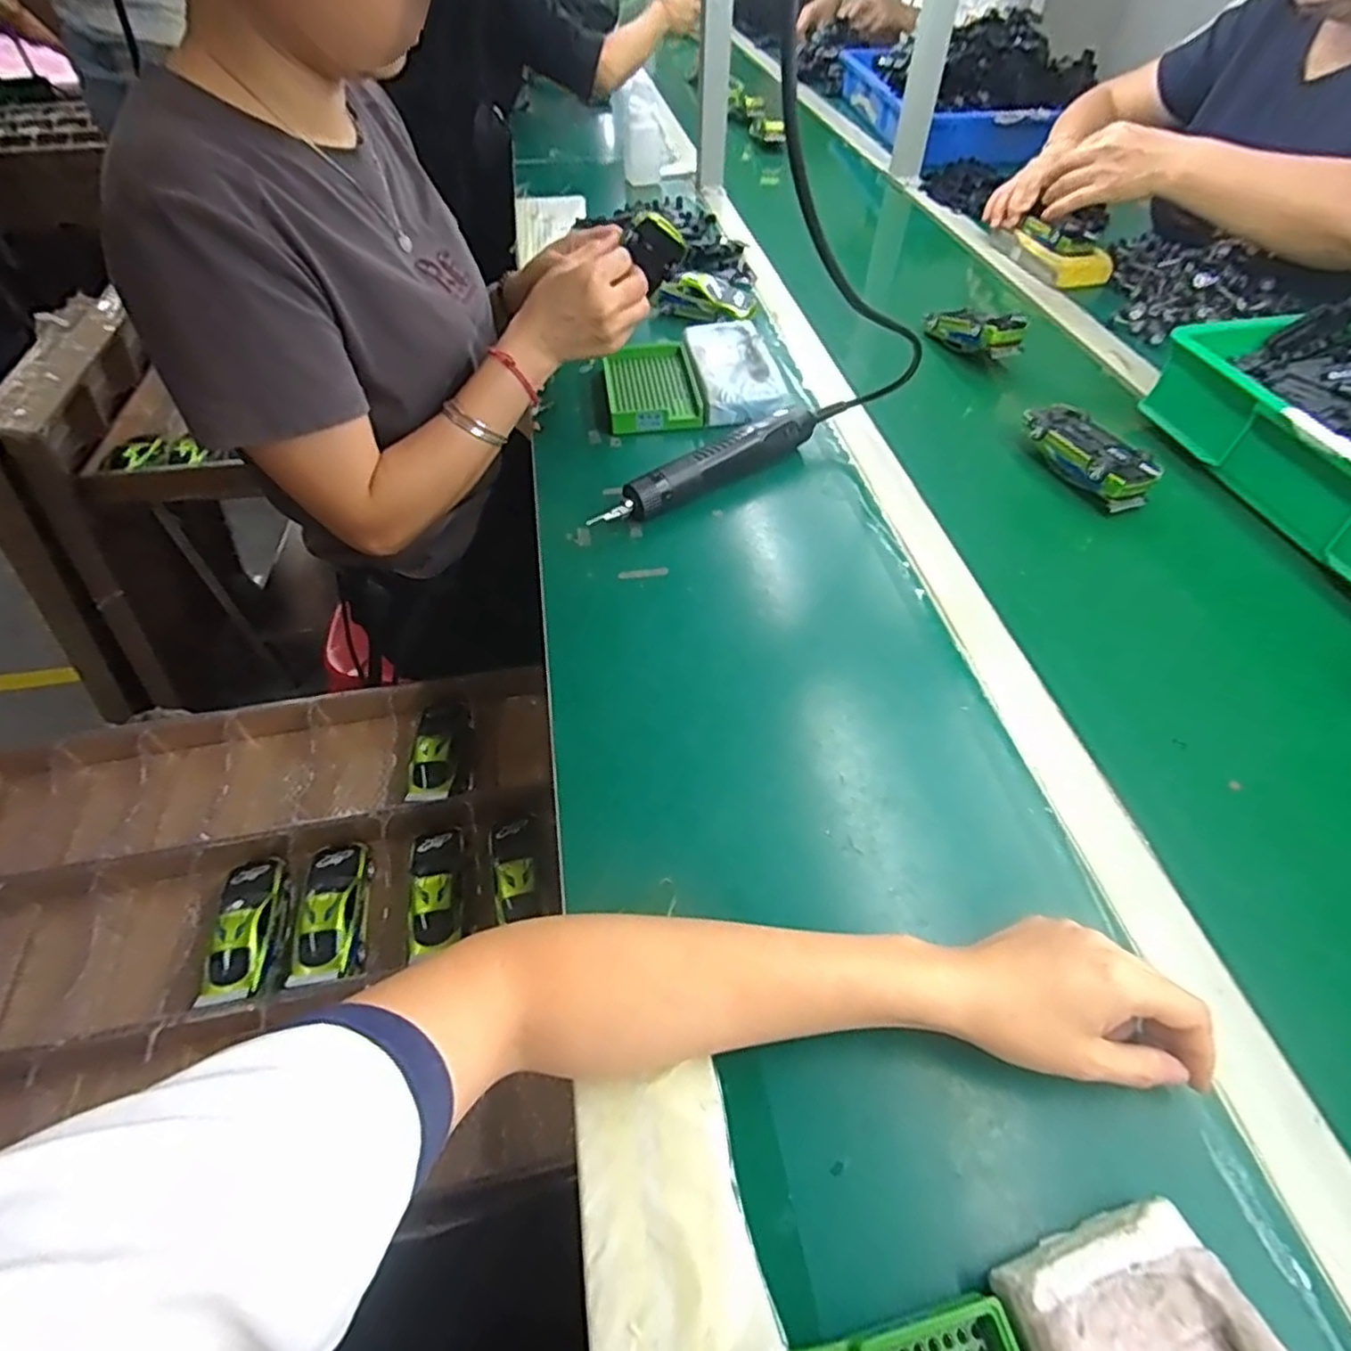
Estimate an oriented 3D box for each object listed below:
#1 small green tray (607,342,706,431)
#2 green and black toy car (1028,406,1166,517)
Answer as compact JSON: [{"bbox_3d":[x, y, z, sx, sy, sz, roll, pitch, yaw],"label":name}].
[{"bbox_3d":[-0.026,-0.305,0.717,0.092,0.018,0.147,-5,51,-5],"label":"small green tray"},{"bbox_3d":[0.375,-0.203,0.628,0.054,0.033,0.126,-15,53,-12],"label":"green and black toy car"}]

